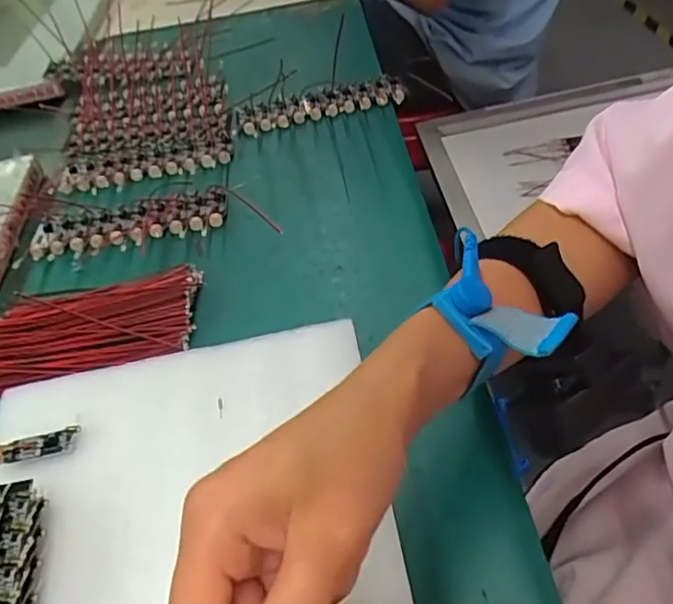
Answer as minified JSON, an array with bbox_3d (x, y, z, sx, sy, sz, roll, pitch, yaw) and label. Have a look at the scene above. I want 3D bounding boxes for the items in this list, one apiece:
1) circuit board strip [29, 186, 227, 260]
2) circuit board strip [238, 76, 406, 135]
[{"bbox_3d":[-0.165,-0.064,0.479,0.151,0.010,0.052,-14,45,0],"label":"circuit board strip"},{"bbox_3d":[-0.014,-0.188,0.569,0.156,0.015,0.053,-13,45,0],"label":"circuit board strip"}]

